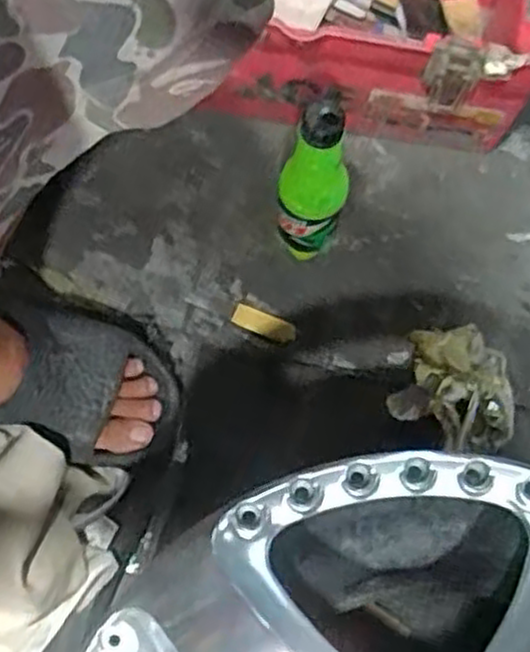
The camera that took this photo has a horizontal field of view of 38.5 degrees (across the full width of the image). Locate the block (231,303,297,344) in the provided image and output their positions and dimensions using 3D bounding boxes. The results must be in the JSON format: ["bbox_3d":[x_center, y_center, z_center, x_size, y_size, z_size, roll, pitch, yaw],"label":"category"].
[{"bbox_3d":[-0.001,-0.001,0.677,0.057,0.004,0.020,23,76,5],"label":"block"}]

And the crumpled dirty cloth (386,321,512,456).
[{"bbox_3d":[0.152,0.052,0.640,0.095,0.060,0.103,-5,75,-2],"label":"crumpled dirty cloth"}]

